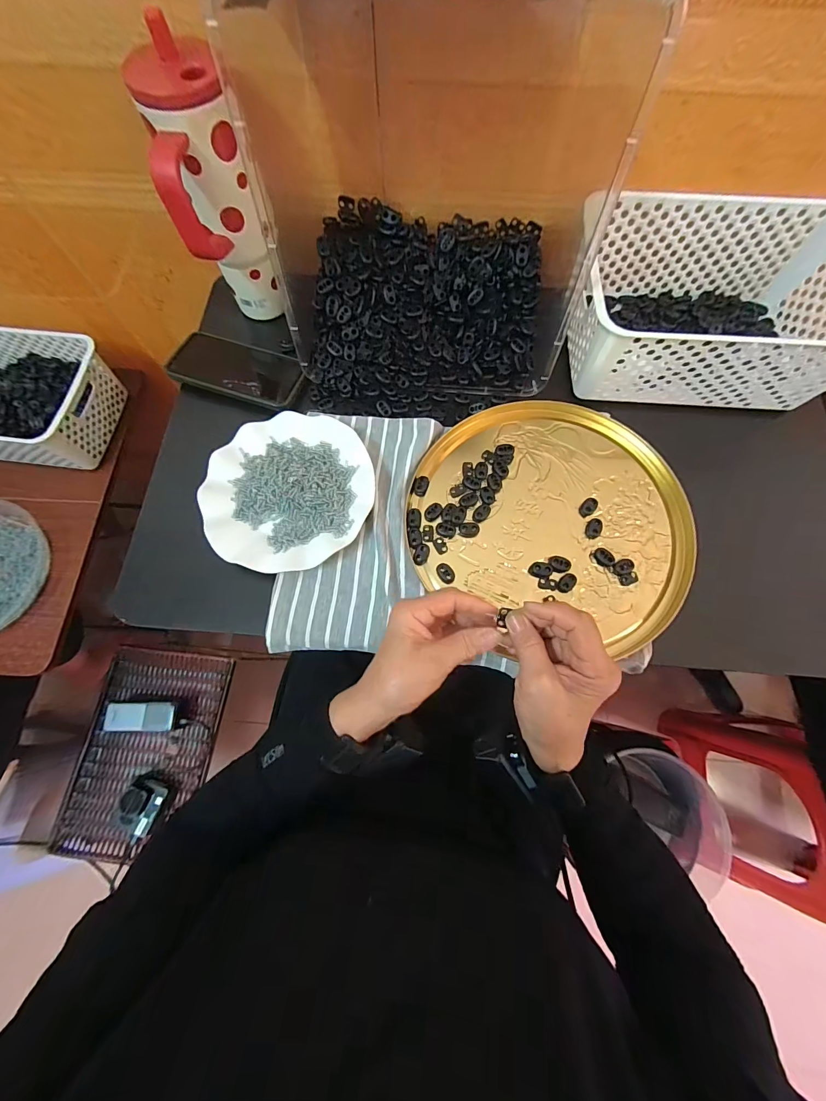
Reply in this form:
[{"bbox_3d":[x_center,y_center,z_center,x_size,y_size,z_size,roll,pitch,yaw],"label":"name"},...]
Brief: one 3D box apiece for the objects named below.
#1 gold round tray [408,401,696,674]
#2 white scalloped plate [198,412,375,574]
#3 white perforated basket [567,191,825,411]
[{"bbox_3d":[0.144,-0.036,0.414,0.283,0.012,0.271,0,73,0],"label":"gold round tray"},{"bbox_3d":[-0.134,-0.065,0.415,0.174,0.019,0.172,0,73,0],"label":"white scalloped plate"},{"bbox_3d":[0.336,-0.273,0.436,0.297,0.107,0.192,4,73,1],"label":"white perforated basket"}]

